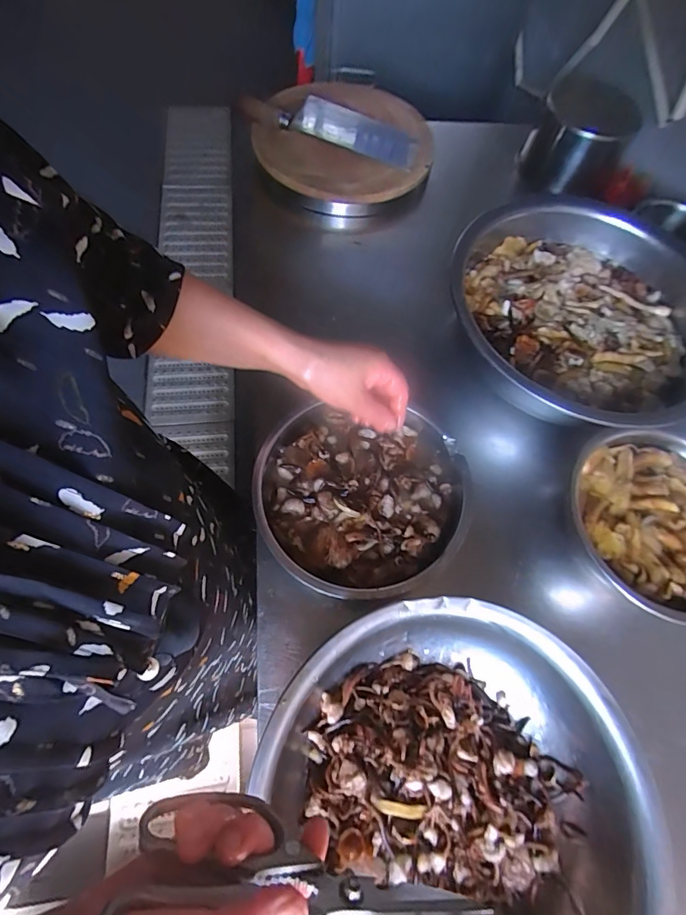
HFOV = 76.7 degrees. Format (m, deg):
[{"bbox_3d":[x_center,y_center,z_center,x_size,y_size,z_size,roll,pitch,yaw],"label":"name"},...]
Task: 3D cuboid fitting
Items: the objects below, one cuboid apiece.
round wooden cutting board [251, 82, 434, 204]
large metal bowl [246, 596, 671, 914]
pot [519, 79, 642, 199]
[{"bbox_3d":[0.003,-0.576,0.787,0.312,0.034,0.319,3,65,-6],"label":"round wooden cutting board"},{"bbox_3d":[0.099,0.307,0.384,0.305,0.108,0.323,1,64,-3],"label":"large metal bowl"},{"bbox_3d":[0.439,-0.592,0.830,0.172,0.117,0.163,1,64,-3],"label":"pot"}]

